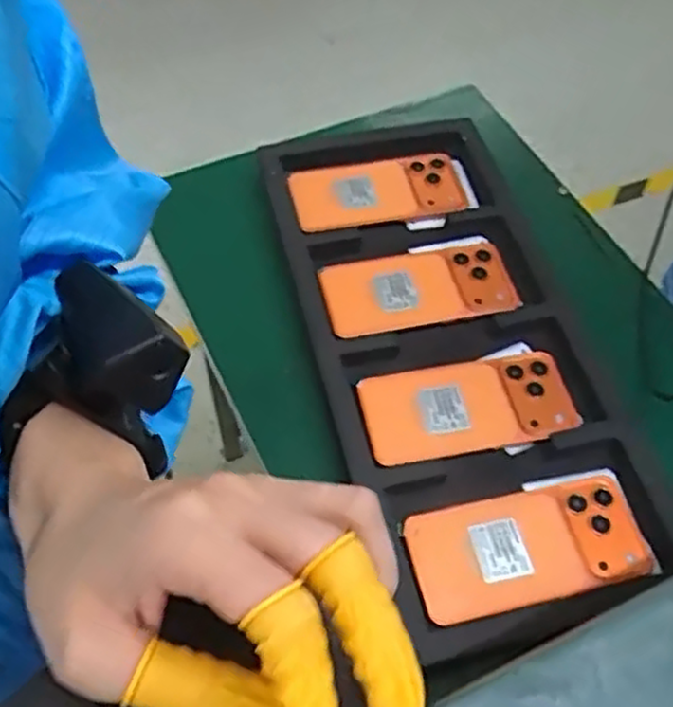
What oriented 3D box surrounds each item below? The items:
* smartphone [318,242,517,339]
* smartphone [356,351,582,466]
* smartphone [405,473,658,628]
[{"bbox_3d":[0.071,-0.058,0.643,0.163,0.015,0.077,-10,58,-9],"label":"smartphone"},{"bbox_3d":[0.103,0.041,0.583,0.163,0.010,0.075,-9,65,-5],"label":"smartphone"},{"bbox_3d":[0.134,0.135,0.521,0.162,0.012,0.075,-11,62,-4],"label":"smartphone"}]

